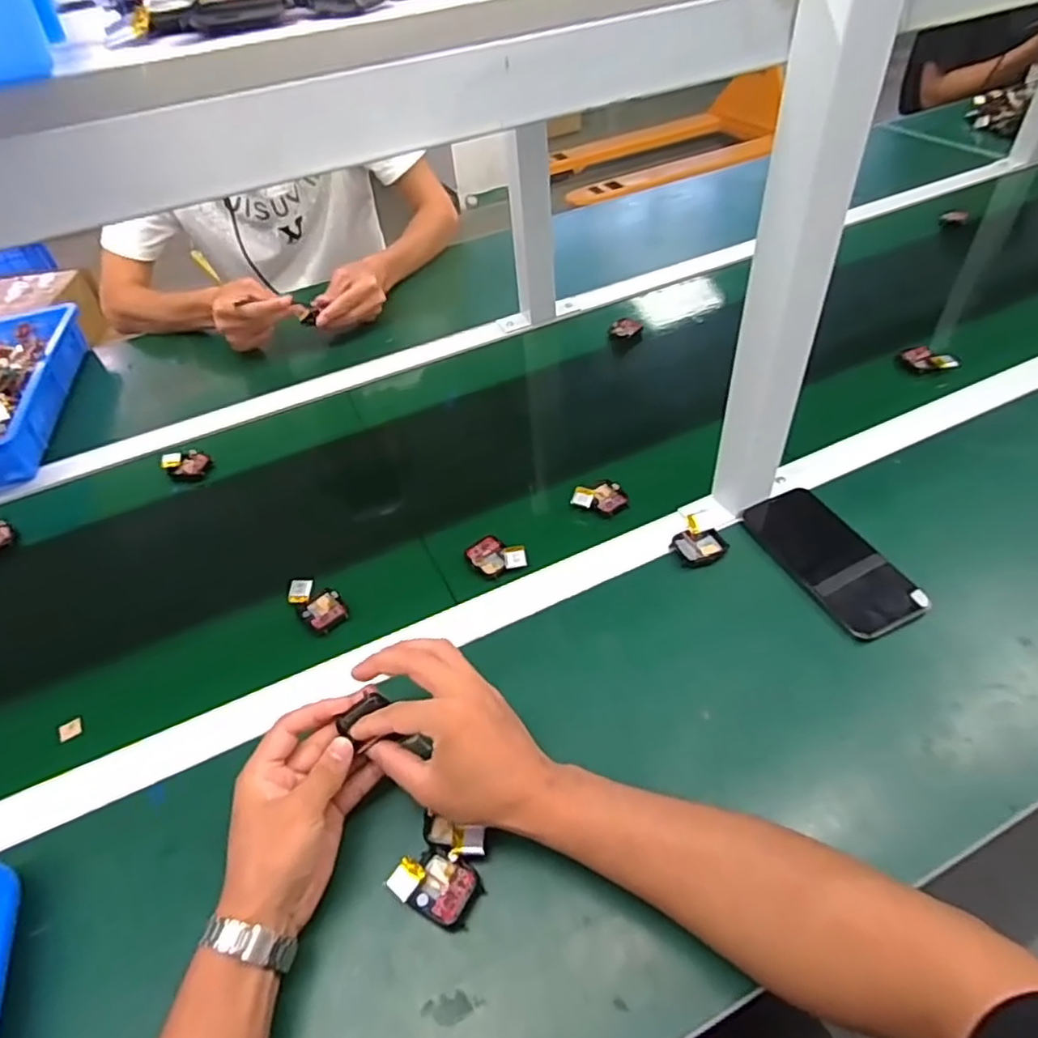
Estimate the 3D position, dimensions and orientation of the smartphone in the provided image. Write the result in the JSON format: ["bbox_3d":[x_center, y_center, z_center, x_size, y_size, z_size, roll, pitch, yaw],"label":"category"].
[{"bbox_3d":[0.277,0.033,0.572,0.072,0.013,0.160,-21,48,-13],"label":"smartphone"}]

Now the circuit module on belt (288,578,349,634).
[{"bbox_3d":[-0.185,0.077,0.584,0.038,0.020,0.064,-36,53,-25],"label":"circuit module on belt"}]

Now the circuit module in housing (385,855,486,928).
[{"bbox_3d":[-0.054,0.239,0.418,0.053,0.017,0.035,16,50,20],"label":"circuit module in housing"}]

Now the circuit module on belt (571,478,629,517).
[{"bbox_3d":[0.084,-0.020,0.653,0.057,0.011,0.046,-23,51,-30],"label":"circuit module on belt"}]

